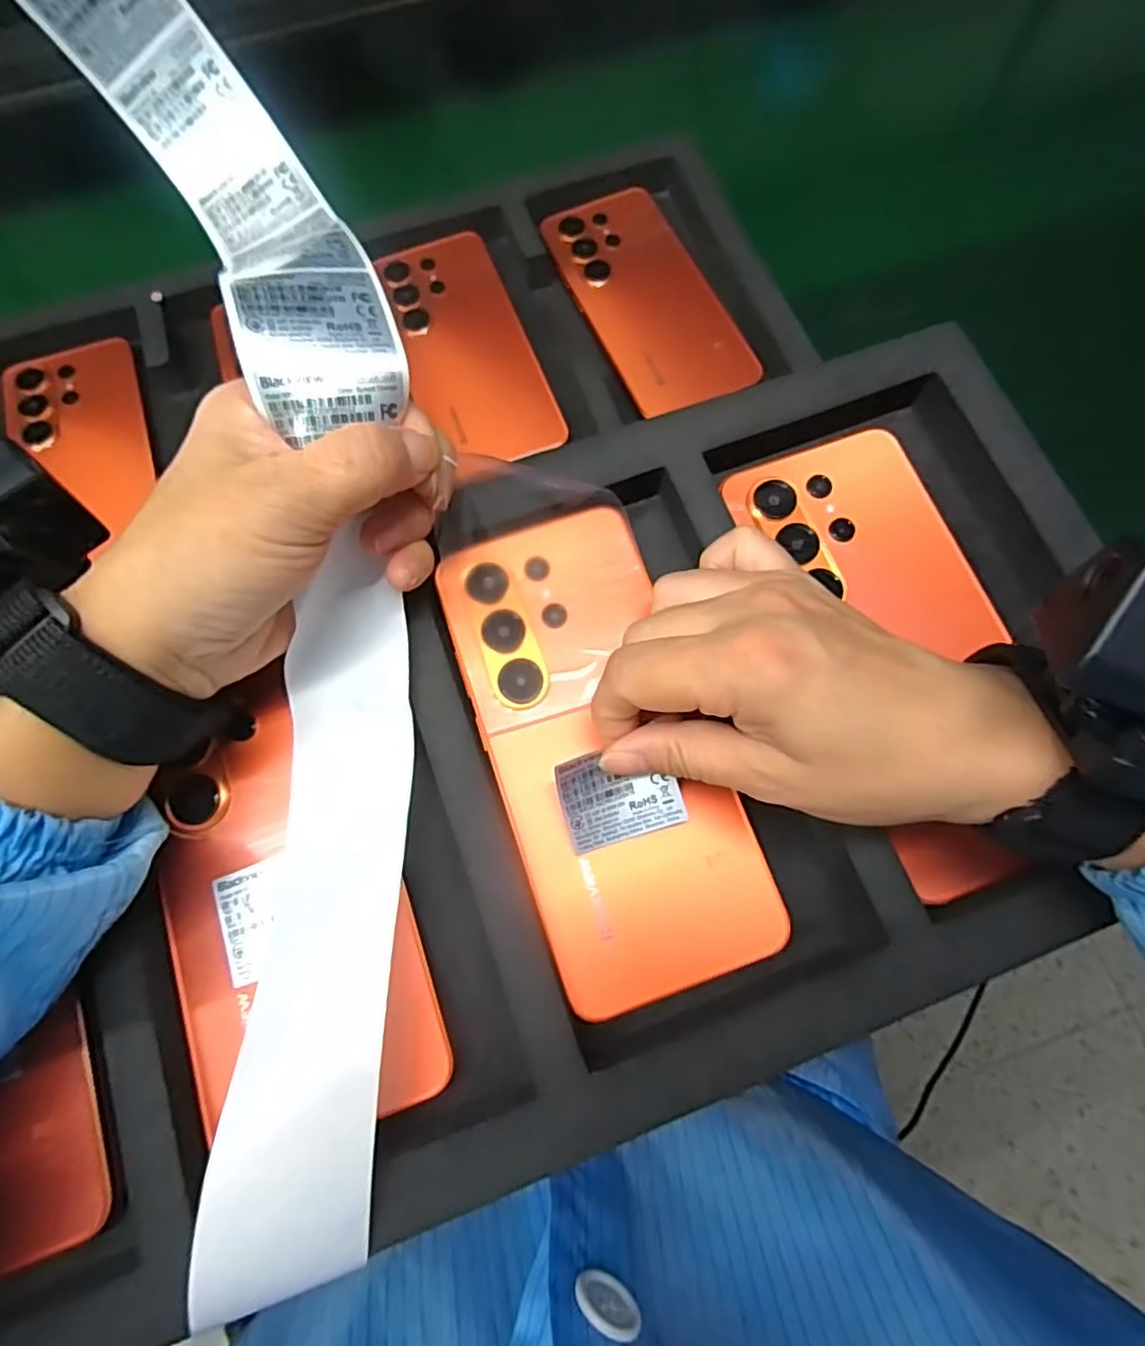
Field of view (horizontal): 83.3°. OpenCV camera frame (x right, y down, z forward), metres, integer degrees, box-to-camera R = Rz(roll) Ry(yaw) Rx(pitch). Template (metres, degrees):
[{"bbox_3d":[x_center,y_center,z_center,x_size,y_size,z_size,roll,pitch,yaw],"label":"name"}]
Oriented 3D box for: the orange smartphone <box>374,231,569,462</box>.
[{"bbox_3d":[-0.066,-0.196,0.388,0.071,0.007,0.165,-20,74,-5],"label":"orange smartphone"}]

